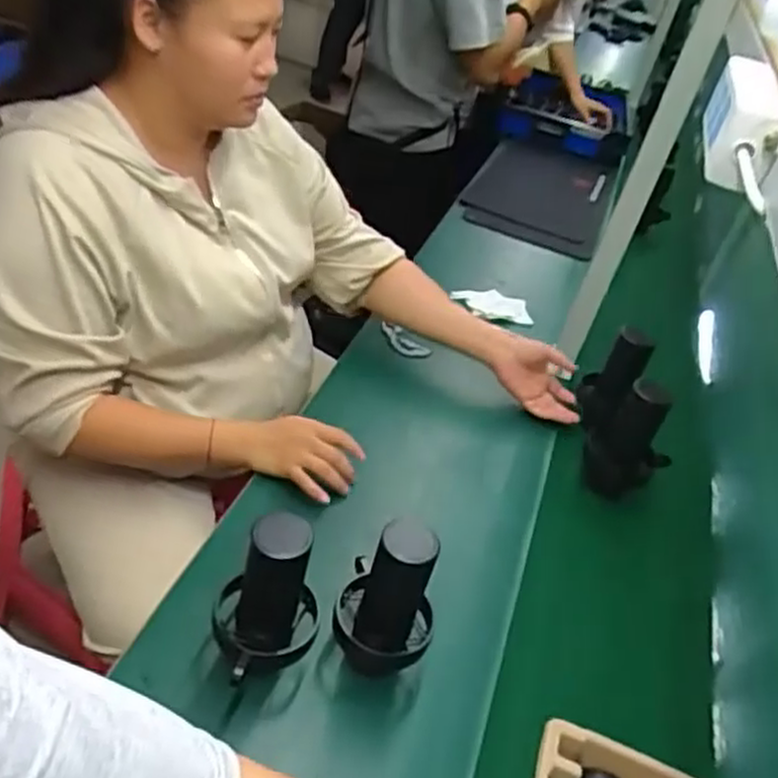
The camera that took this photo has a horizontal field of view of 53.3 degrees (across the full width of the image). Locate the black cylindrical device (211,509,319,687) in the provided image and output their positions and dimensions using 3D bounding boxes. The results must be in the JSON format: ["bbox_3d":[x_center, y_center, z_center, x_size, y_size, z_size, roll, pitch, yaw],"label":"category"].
[{"bbox_3d":[-0.113,0.178,0.711,0.088,0.147,0.120,0,34,-8],"label":"black cylindrical device"}]

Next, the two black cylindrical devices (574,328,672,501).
[{"bbox_3d":[0.345,0.032,1.130,0.104,0.184,0.199,8,34,5],"label":"two black cylindrical devices"}]

